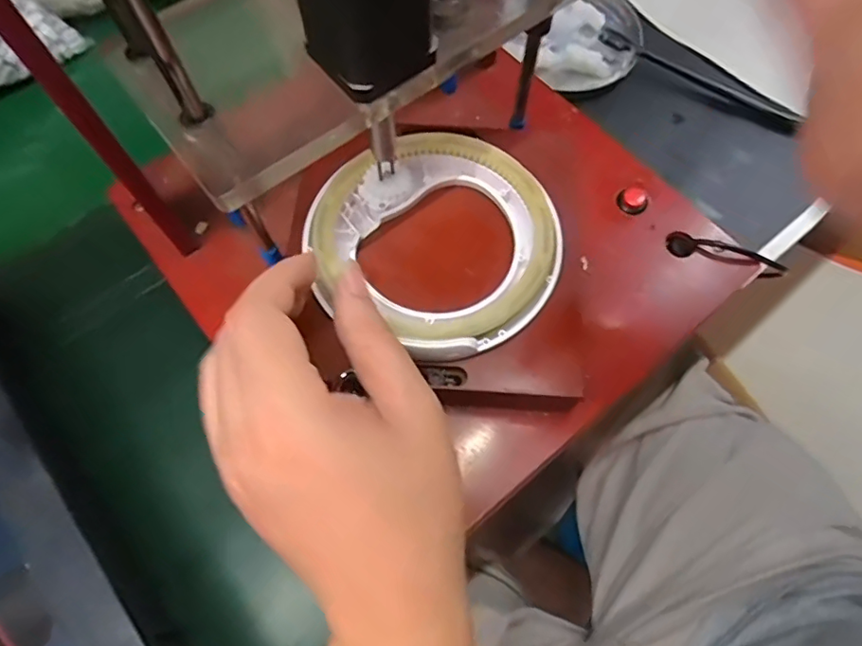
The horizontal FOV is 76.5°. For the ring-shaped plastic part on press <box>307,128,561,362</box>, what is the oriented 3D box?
[{"bbox_3d":[0.003,-0.047,0.290,0.128,0.015,0.123,0,67,-1],"label":"ring-shaped plastic part on press"}]

